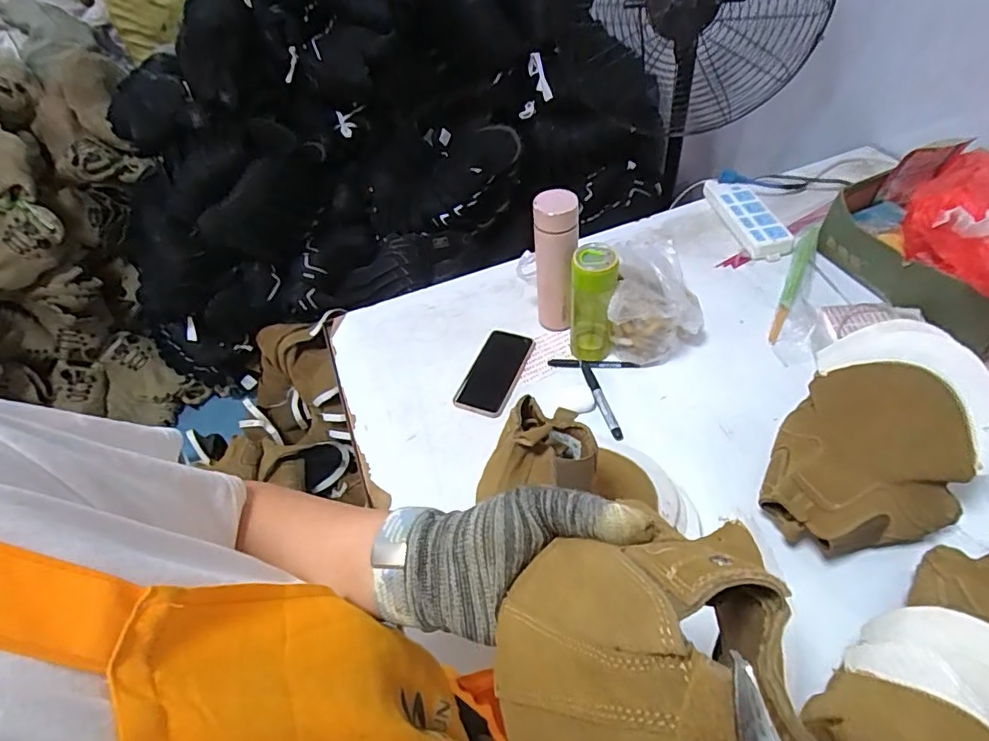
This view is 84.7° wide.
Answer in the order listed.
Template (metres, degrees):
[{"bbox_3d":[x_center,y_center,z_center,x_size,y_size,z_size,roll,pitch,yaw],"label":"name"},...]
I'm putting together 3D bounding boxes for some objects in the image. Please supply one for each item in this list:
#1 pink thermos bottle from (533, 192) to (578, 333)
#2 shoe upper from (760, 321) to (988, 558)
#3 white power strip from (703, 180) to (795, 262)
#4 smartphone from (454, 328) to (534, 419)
[{"bbox_3d":[0.095,-0.160,0.843,0.065,0.236,0.055,1,49,7],"label":"pink thermos bottle"},{"bbox_3d":[0.438,0.094,0.626,0.179,0.178,0.234,27,57,26],"label":"shoe upper"},{"bbox_3d":[0.483,-0.298,1.047,0.088,0.033,0.253,-8,49,0],"label":"white power strip"},{"bbox_3d":[0.001,-0.001,0.877,0.085,0.016,0.176,11,45,19],"label":"smartphone"}]

